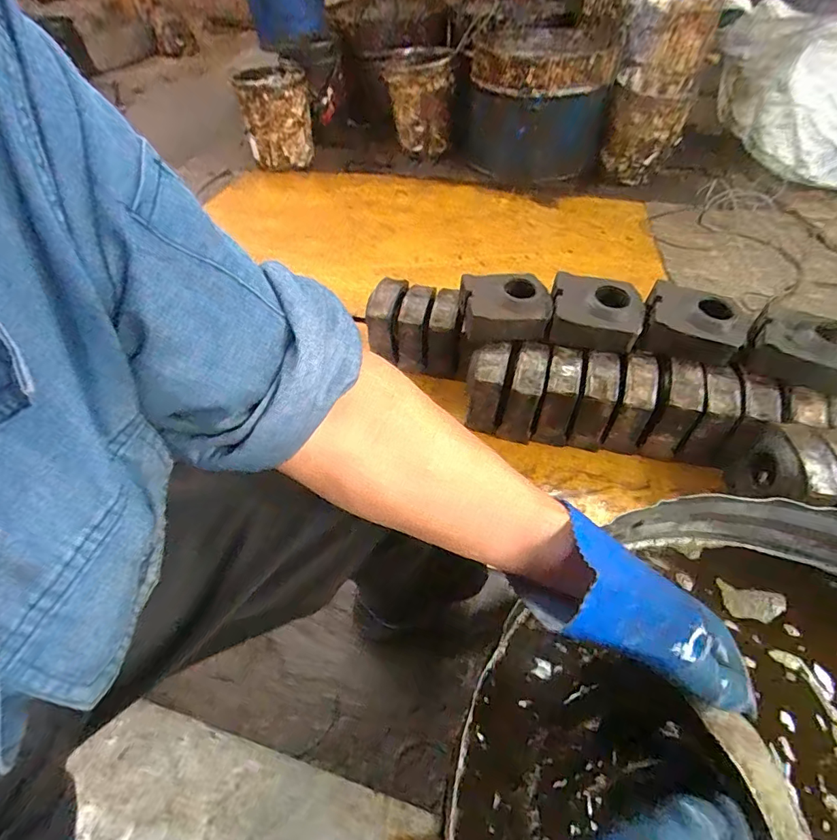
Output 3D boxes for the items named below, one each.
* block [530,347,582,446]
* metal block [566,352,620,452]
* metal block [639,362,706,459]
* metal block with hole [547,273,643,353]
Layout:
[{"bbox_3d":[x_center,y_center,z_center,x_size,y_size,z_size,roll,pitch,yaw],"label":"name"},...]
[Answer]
[{"bbox_3d":[0.301,-0.049,1.023,0.068,0.163,0.125,15,50,13],"label":"block"},{"bbox_3d":[0.381,-0.032,1.043,0.071,0.193,0.120,14,50,12],"label":"metal block"},{"bbox_3d":[0.535,-0.018,1.010,0.071,0.180,0.114,17,50,15],"label":"metal block"},{"bbox_3d":[0.374,-0.228,1.010,0.180,0.081,0.152,9,49,8],"label":"metal block with hole"}]

